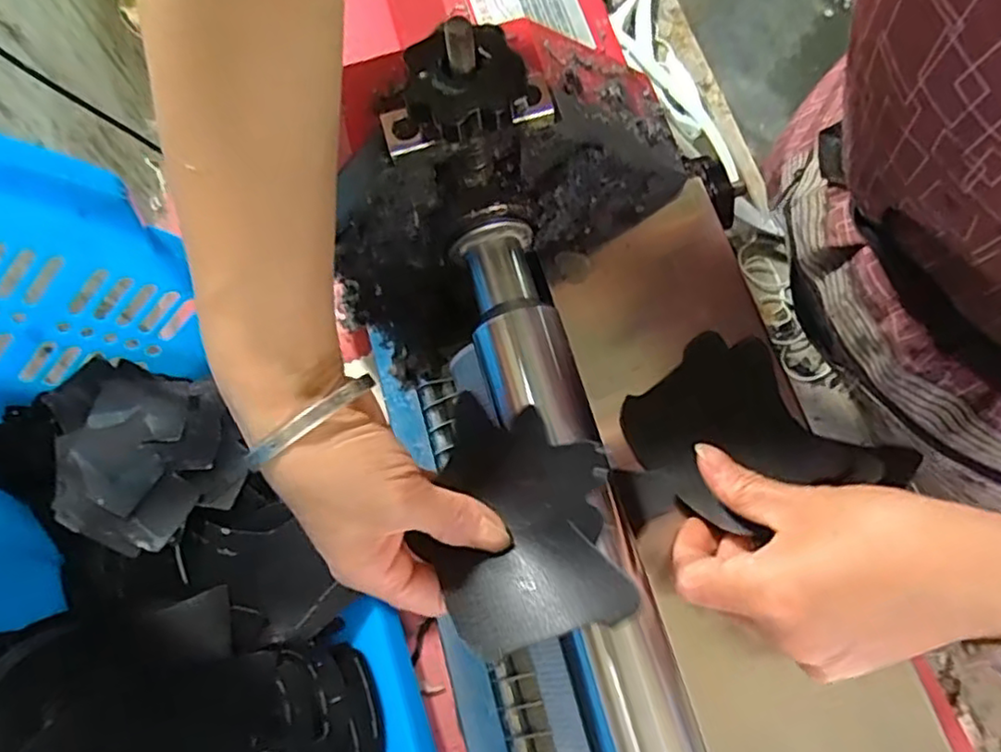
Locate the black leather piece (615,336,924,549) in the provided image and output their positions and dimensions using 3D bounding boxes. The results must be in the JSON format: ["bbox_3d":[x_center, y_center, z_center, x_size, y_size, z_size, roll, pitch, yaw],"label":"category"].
[{"bbox_3d":[0.113,0.025,0.313,0.125,0.013,0.092,-21,65,-1],"label":"black leather piece"}]

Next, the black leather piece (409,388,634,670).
[{"bbox_3d":[0.007,0.055,0.273,0.080,0.018,0.108,-16,57,19],"label":"black leather piece"}]

